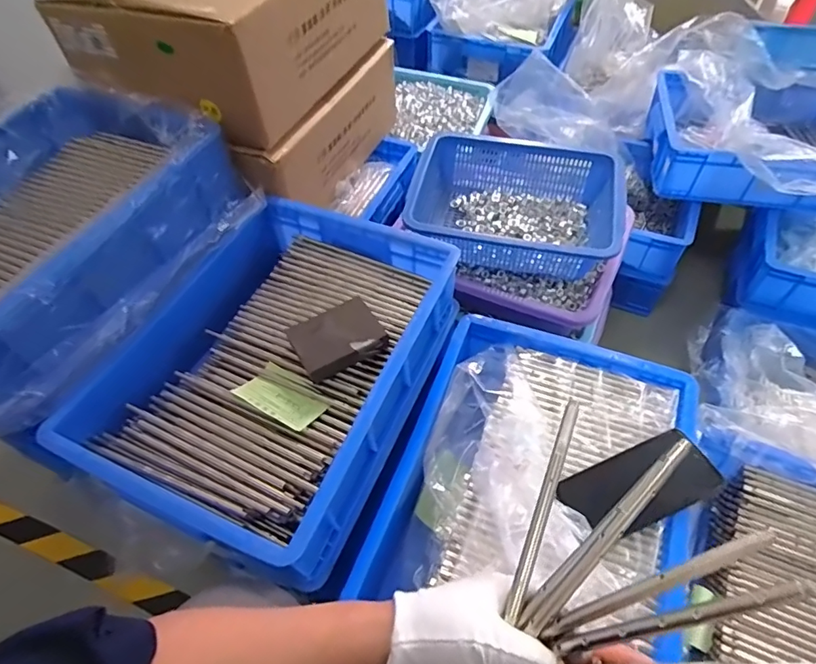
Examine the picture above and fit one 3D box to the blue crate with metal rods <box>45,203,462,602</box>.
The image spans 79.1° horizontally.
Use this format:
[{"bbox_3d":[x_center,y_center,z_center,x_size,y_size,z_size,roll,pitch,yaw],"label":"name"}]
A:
[{"bbox_3d":[-0.142,0.034,0.585,0.291,0.109,0.401,18,56,17],"label":"blue crate with metal rods"}]

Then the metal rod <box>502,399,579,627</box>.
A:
[{"bbox_3d":[0.084,0.137,0.327,0.011,0.006,0.201,18,66,17],"label":"metal rod"}]

